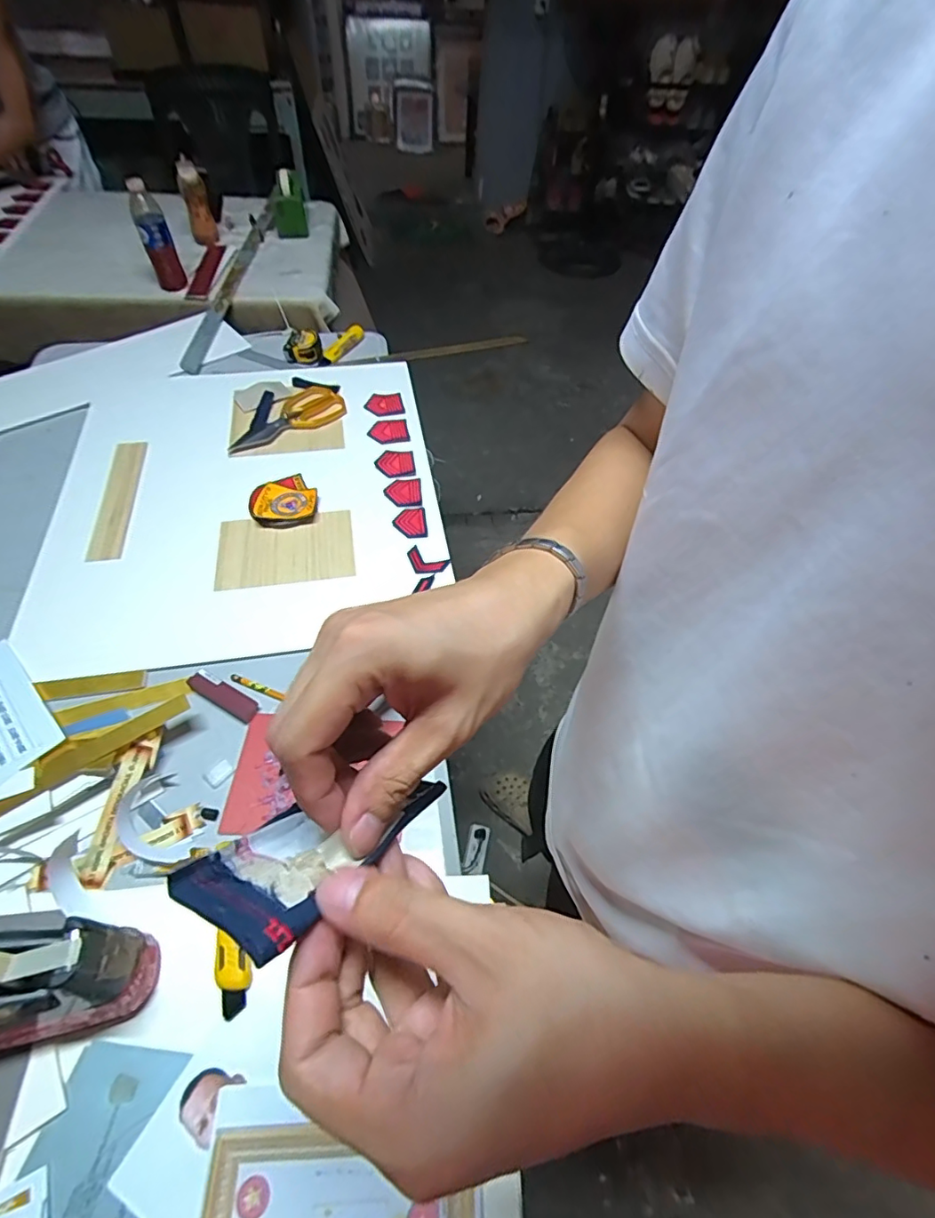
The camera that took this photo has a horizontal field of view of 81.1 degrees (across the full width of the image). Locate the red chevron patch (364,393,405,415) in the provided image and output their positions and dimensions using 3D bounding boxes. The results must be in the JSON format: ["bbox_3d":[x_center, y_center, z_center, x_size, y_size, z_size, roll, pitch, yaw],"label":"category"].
[{"bbox_3d":[-0.158,-0.389,1.041,0.069,0.009,0.076,-10,56,-8],"label":"red chevron patch"}]

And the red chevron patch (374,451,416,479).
[{"bbox_3d":[-0.124,-0.251,0.938,0.066,0.006,0.068,-9,54,-10],"label":"red chevron patch"}]

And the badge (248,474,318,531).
[{"bbox_3d":[-0.289,-0.166,0.859,0.101,0.025,0.090,-18,56,-16],"label":"badge"}]

